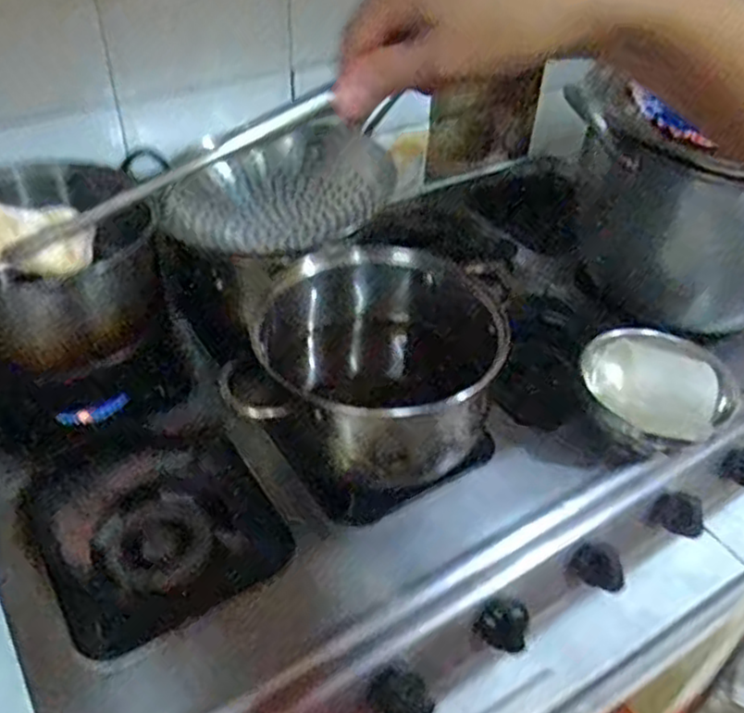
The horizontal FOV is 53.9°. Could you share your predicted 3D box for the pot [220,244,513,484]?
[{"bbox_3d":[0.009,0.005,0.627,0.201,0.125,0.195,2,42,-2],"label":"pot"}]

